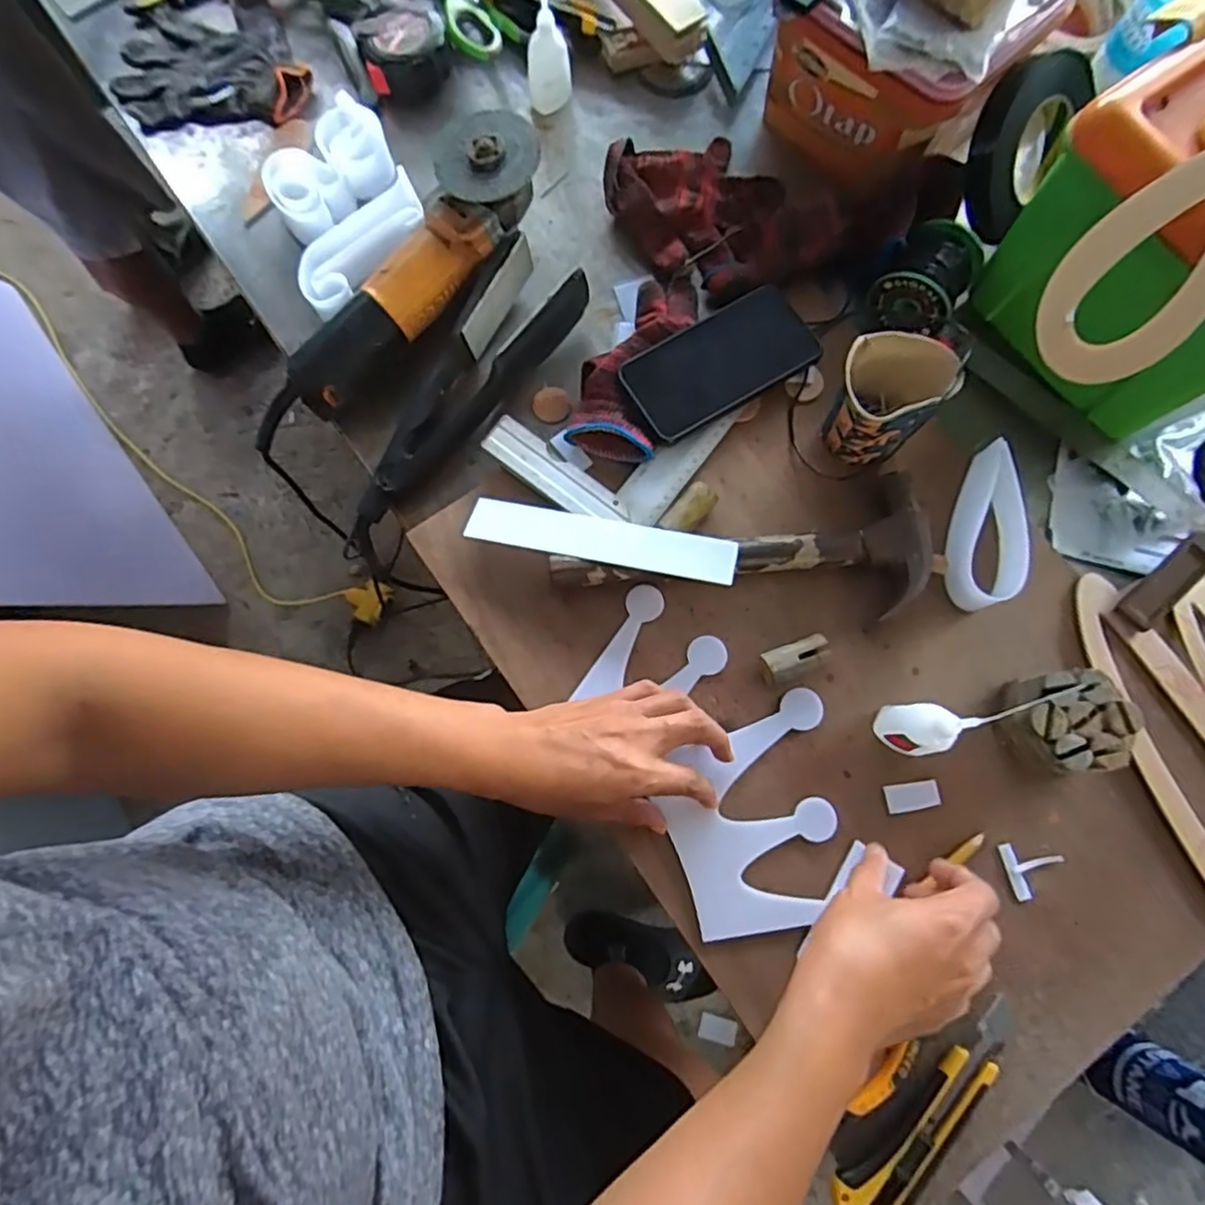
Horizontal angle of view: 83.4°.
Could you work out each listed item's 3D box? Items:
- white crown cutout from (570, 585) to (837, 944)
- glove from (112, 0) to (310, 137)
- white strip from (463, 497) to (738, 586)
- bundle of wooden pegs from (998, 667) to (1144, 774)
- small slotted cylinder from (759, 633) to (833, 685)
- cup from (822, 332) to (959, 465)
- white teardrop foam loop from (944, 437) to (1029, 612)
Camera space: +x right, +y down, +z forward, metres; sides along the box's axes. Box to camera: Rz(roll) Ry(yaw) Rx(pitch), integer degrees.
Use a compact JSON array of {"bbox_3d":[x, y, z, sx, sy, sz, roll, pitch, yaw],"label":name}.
[{"bbox_3d":[0.089,0.107,0.508,0.152,0.007,0.259,-29,78,-6],"label":"white crown cutout"},{"bbox_3d":[-0.382,-0.534,0.671,0.178,0.025,0.141,-3,78,1],"label":"glove"},{"bbox_3d":[-0.002,-0.049,0.523,0.207,0.006,0.039,11,64,9],"label":"white strip"},{"bbox_3d":[0.334,0.086,0.493,0.081,0.051,0.069,-16,78,-2],"label":"bundle of wooden pegs"},{"bbox_3d":[0.147,0.044,0.517,0.050,0.023,0.024,-19,78,-2],"label":"small slotted cylinder"},{"bbox_3d":[0.214,-0.155,0.527,0.071,0.094,0.075,0,78,2],"label":"cup"},{"bbox_3d":[0.302,-0.061,0.538,0.044,0.044,0.131,5,78,3],"label":"white teardrop foam loop"}]

